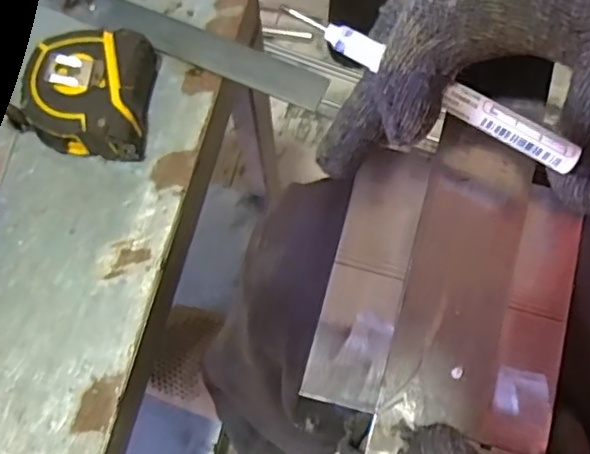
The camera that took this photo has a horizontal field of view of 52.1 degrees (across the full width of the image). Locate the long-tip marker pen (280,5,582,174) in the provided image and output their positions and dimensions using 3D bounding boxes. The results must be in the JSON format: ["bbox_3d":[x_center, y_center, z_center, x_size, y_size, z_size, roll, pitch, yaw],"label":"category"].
[{"bbox_3d":[0.046,-0.055,0.228,0.112,0.008,0.009,28,74,1],"label":"long-tip marker pen"}]

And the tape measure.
[{"bbox_3d":[-0.119,-0.078,0.356,0.068,0.035,0.072,4,72,2],"label":"tape measure"}]

